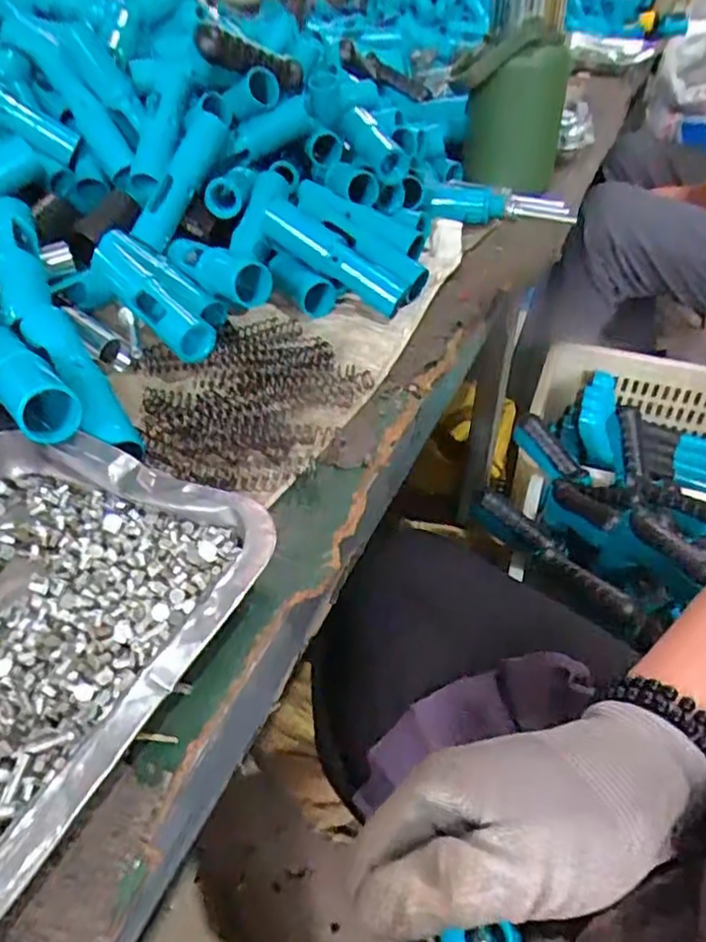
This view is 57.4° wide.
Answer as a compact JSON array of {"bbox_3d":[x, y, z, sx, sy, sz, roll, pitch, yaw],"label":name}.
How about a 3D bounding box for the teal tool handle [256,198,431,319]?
[{"bbox_3d":[-0.008,-0.163,0.489,0.130,0.030,0.040,26,44,-6],"label":"teal tool handle"}]

